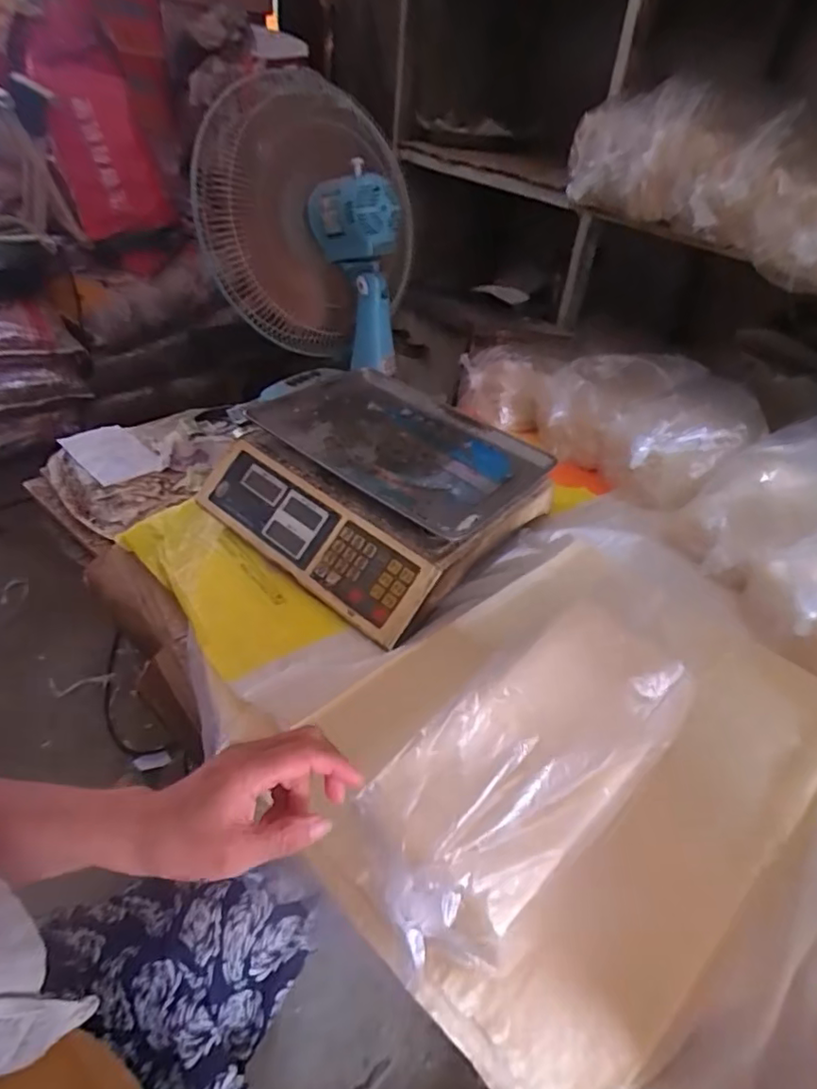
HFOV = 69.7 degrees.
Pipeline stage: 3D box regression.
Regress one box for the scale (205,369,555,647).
[{"bbox_3d":[-0.049,-0.082,0.733,0.355,0.112,0.303,31,45,28],"label":"scale"}]

